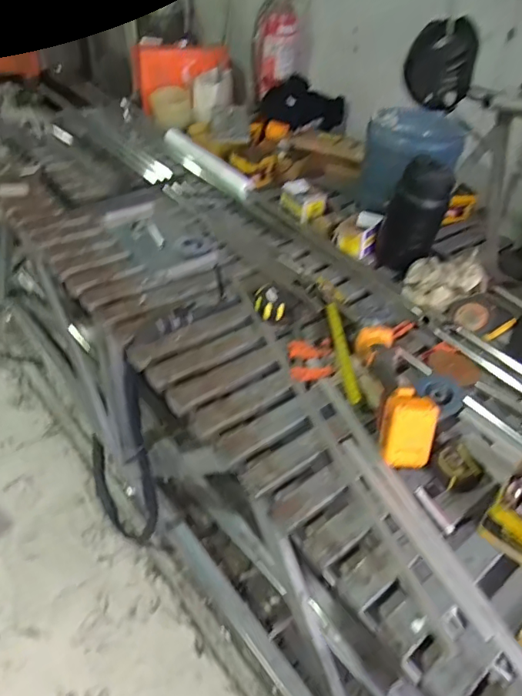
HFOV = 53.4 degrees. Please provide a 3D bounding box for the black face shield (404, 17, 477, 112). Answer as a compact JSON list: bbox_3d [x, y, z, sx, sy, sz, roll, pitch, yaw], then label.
[{"bbox_3d":[0.336,-0.528,0.966,0.034,0.141,0.142,-23,66,-31],"label":"black face shield"}]

